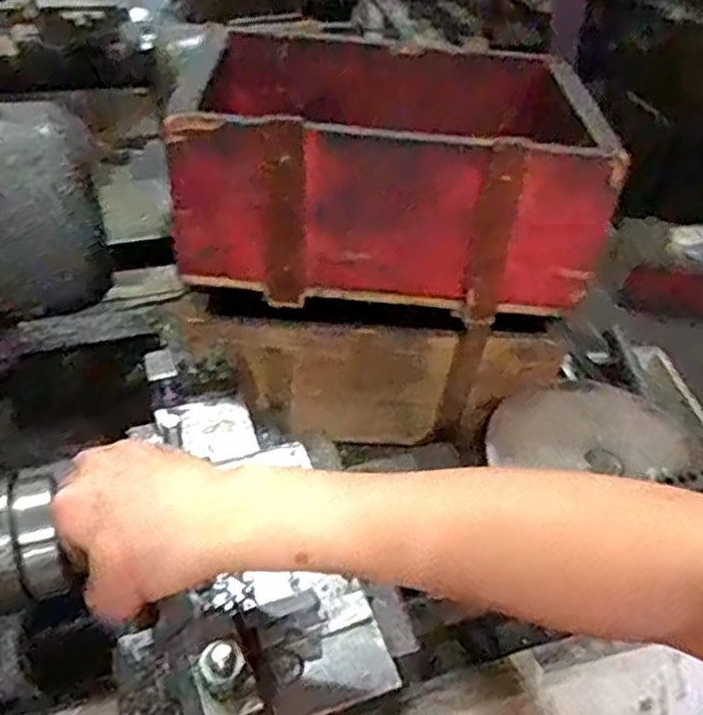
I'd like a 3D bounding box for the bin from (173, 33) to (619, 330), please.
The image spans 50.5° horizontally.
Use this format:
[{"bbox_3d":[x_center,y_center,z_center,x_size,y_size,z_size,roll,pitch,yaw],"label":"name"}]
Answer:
[{"bbox_3d":[0.036,-0.192,0.688,0.350,0.159,0.262,5,42,-2],"label":"bin"}]

